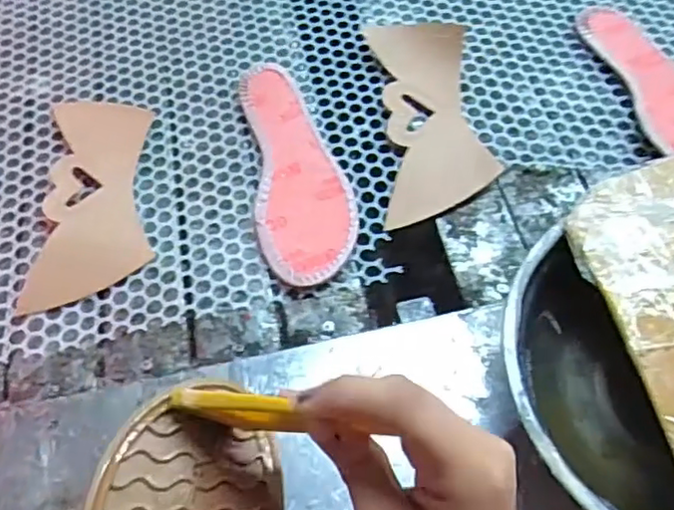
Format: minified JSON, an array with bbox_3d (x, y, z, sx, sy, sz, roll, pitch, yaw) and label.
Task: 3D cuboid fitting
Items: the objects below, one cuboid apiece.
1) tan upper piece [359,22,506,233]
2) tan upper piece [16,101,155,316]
[{"bbox_3d":[0.082,-0.129,0.550,0.089,0.022,0.220,-5,60,4],"label":"tan upper piece"},{"bbox_3d":[-0.203,-0.054,0.530,0.090,0.011,0.208,-4,58,-3],"label":"tan upper piece"}]

